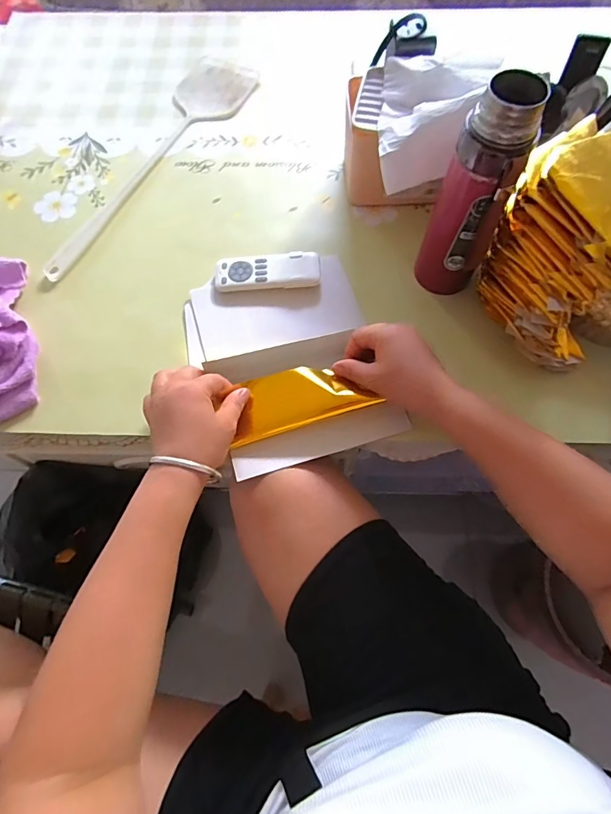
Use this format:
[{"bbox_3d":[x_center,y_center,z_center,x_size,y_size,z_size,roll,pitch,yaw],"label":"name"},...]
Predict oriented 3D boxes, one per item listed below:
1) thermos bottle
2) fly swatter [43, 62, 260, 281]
[{"bbox_3d":[0.163,-0.199,0.420,0.066,0.206,0.053,19,70,8],"label":"thermos bottle"},{"bbox_3d":[-0.226,-0.360,0.611,0.110,0.011,0.452,29,72,12],"label":"fly swatter"}]

